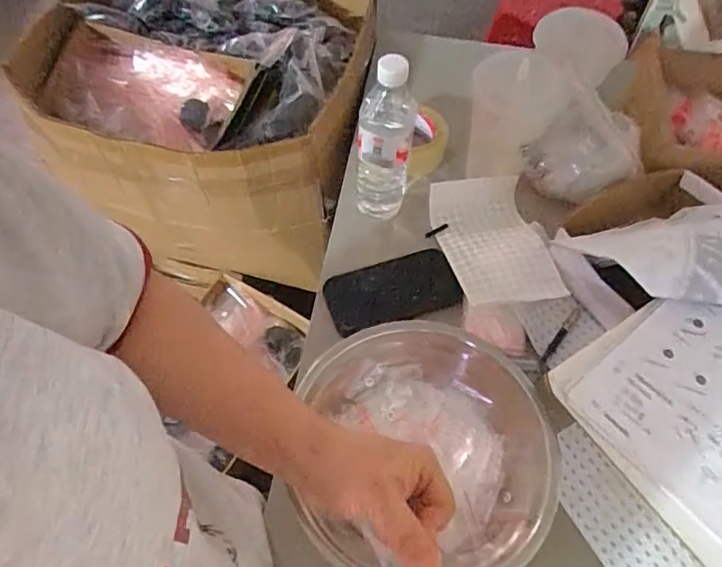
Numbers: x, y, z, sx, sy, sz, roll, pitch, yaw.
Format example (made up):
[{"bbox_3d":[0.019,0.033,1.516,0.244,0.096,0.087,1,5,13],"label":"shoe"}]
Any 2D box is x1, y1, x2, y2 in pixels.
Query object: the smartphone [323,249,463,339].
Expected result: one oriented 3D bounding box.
[{"bbox_3d":[0.039,0.011,0.678,0.158,0.011,0.081,-16,69,-3],"label":"smartphone"}]

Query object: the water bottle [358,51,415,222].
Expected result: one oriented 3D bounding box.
[{"bbox_3d":[0.029,-0.169,0.660,0.064,0.232,0.071,7,57,3],"label":"water bottle"}]

